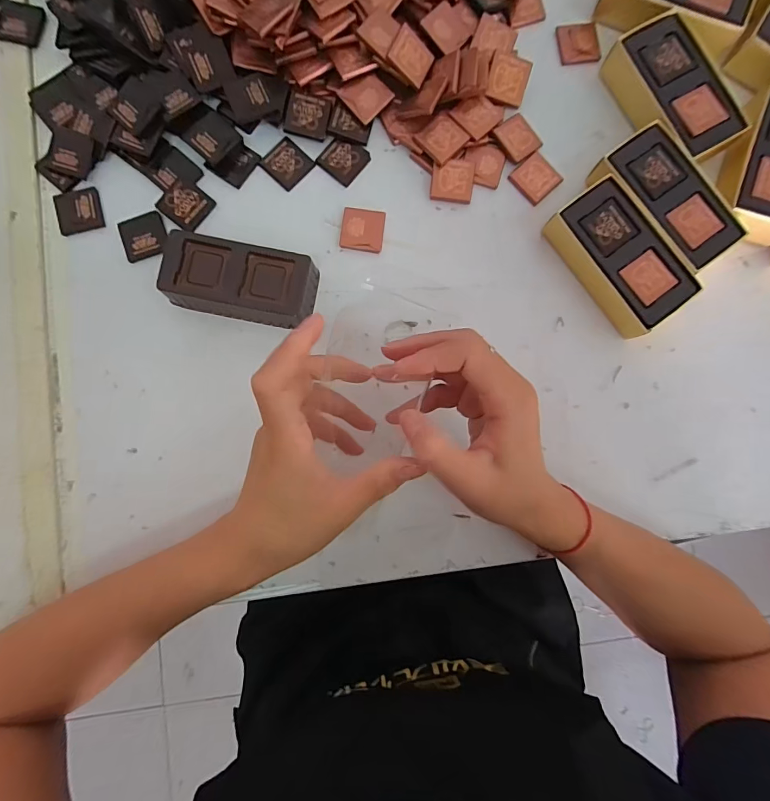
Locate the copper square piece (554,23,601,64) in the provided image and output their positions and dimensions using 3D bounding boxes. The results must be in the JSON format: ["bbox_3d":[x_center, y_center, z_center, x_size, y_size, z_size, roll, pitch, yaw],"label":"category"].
[{"bbox_3d":[0.168,-0.308,0.348,0.035,0.006,0.034,-10,87,-2],"label":"copper square piece"}]

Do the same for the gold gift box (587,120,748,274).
[{"bbox_3d":[0.221,-0.155,0.320,0.062,0.030,0.112,-38,88,-3],"label":"gold gift box"}]

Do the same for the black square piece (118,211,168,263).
[{"bbox_3d":[-0.193,-0.132,0.323,0.035,0.004,0.033,-20,87,-2],"label":"black square piece"}]

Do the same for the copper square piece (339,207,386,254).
[{"bbox_3d":[-0.018,-0.140,0.330,0.034,0.006,0.034,7,87,-1],"label":"copper square piece"}]

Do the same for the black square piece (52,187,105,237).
[{"bbox_3d":[-0.246,-0.152,0.323,0.036,0.004,0.036,-14,87,-2],"label":"black square piece"}]

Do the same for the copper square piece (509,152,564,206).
[{"bbox_3d":[0.126,-0.185,0.335,0.035,0.004,0.033,-43,88,-3],"label":"copper square piece"}]

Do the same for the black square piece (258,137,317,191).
[{"bbox_3d":[-0.081,-0.196,0.333,0.034,0.004,0.033,43,87,1],"label":"black square piece"}]

